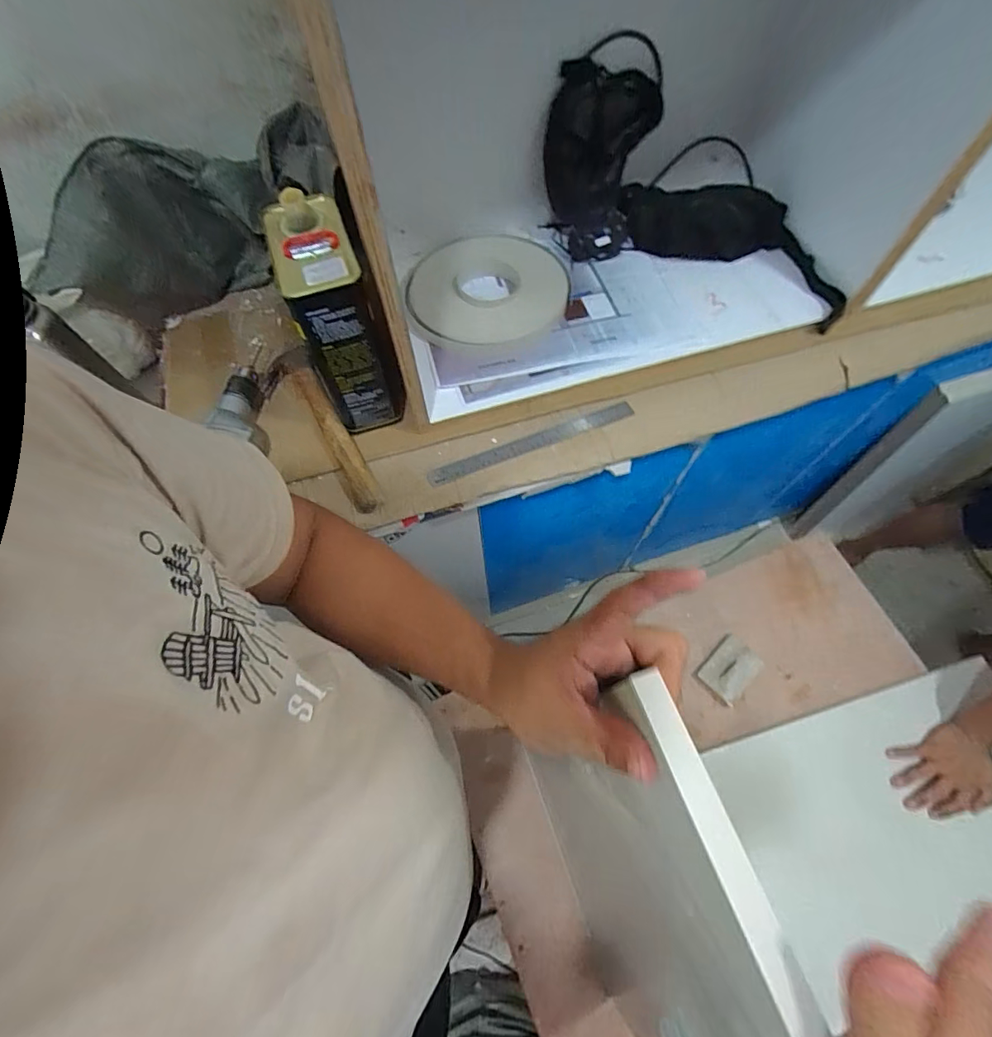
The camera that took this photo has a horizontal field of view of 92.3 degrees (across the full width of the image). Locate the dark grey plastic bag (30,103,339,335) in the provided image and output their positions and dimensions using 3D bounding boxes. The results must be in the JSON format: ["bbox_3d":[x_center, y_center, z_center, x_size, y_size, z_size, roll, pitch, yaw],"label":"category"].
[{"bbox_3d":[-0.441,-0.449,0.744,0.401,0.213,0.139,-20,66,-8],"label":"dark grey plastic bag"}]

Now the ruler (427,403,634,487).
[{"bbox_3d":[0.054,-0.114,0.719,0.328,0.008,0.029,-21,66,-8],"label":"ruler"}]

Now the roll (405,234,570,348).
[{"bbox_3d":[-0.014,-0.383,0.792,0.264,0.033,0.262,-1,64,1],"label":"roll"}]

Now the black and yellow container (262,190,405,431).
[{"bbox_3d":[-0.209,-0.253,0.644,0.098,0.255,0.173,-24,66,-10],"label":"black and yellow container"}]

